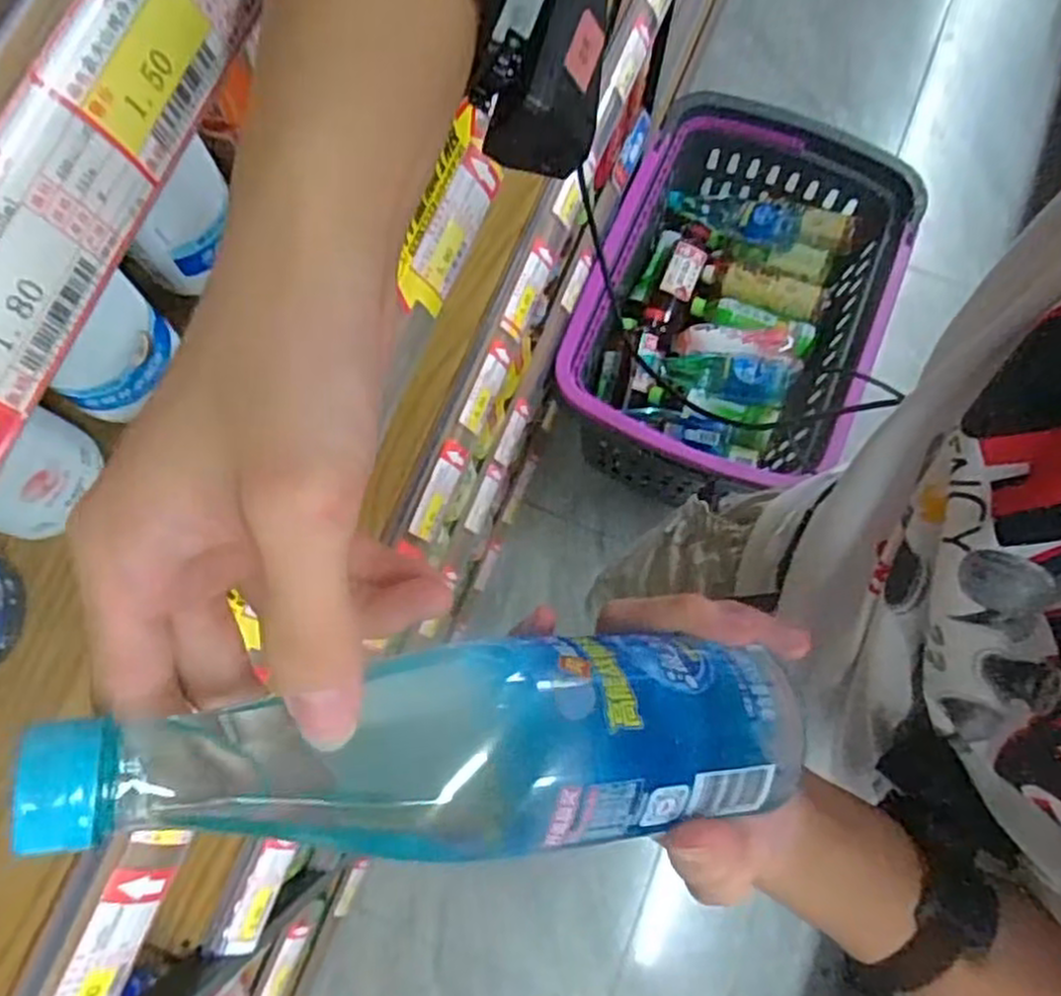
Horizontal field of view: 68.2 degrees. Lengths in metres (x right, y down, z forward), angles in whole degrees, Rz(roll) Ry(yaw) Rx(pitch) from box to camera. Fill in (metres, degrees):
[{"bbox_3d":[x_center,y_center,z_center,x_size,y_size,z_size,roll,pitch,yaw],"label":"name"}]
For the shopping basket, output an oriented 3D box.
[{"bbox_3d":[0.326,-0.290,1.357,0.451,0.340,0.604,21,78,4],"label":"shopping basket"}]

